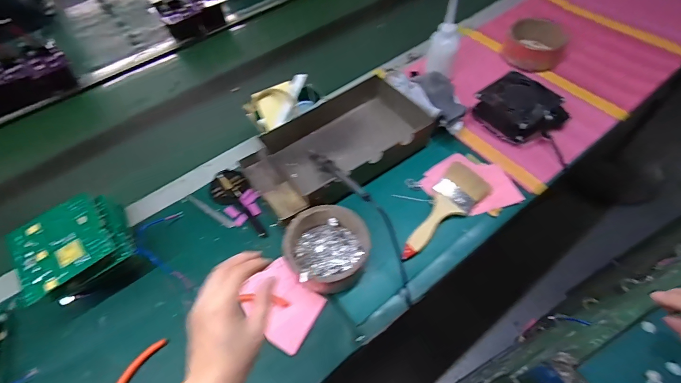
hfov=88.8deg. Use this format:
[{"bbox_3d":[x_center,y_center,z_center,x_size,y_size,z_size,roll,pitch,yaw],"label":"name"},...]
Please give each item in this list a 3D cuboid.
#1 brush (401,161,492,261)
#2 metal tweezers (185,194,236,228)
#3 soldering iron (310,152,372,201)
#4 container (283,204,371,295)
[{"bbox_3d":[0.171,0.040,0.572,0.076,0.018,0.195,39,69,4],"label":"brush"},{"bbox_3d":[-0.229,0.036,0.610,0.107,0.009,0.013,28,63,18],"label":"metal tweezers"},{"bbox_3d":[-0.008,-0.031,0.579,0.026,0.021,0.208,-29,34,-15],"label":"soldering iron"},{"bbox_3d":[-0.020,0.085,0.535,0.122,0.047,0.118,-2,55,3],"label":"container"}]

